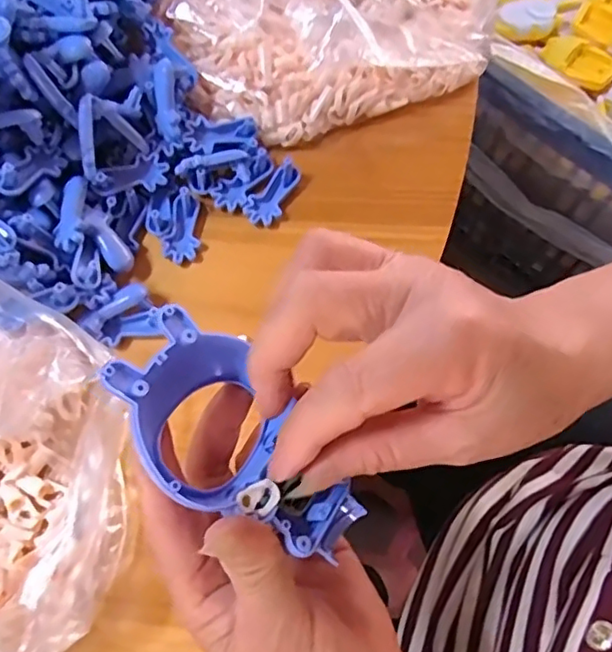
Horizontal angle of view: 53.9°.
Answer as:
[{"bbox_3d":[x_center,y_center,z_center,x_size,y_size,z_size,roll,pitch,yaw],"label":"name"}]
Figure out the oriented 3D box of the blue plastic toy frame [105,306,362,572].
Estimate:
[{"bbox_3d":[-0.022,0.041,0.208,0.101,0.035,0.050,45,74,-8],"label":"blue plastic toy frame"}]

